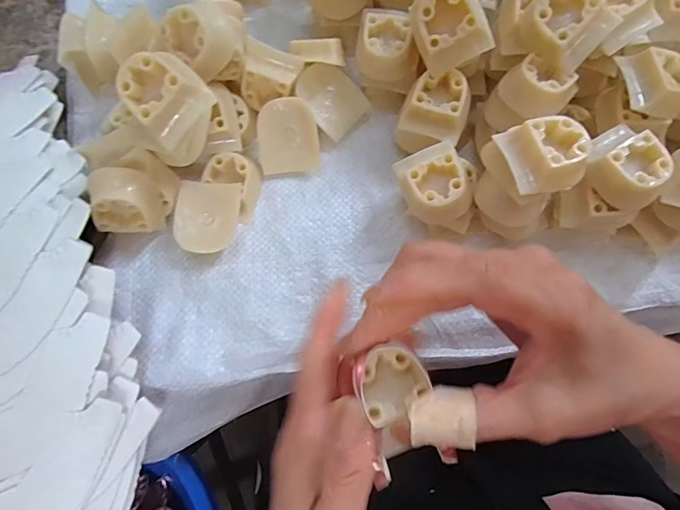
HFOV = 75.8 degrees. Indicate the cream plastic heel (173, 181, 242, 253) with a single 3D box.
[{"bbox_3d":[-0.083,-0.022,0.278,0.037,0.019,0.045,4,76,-1],"label":"cream plastic heel"}]

